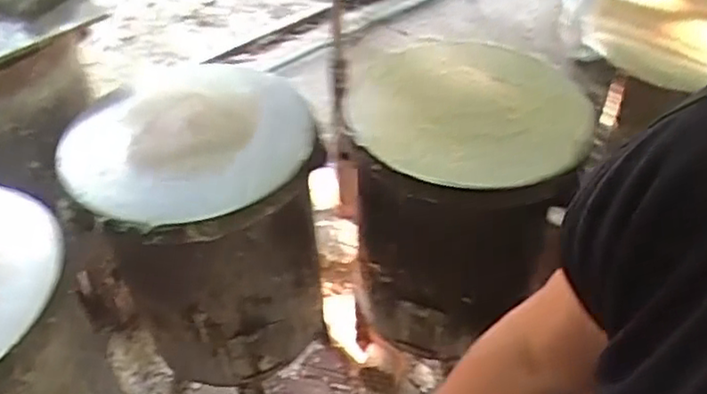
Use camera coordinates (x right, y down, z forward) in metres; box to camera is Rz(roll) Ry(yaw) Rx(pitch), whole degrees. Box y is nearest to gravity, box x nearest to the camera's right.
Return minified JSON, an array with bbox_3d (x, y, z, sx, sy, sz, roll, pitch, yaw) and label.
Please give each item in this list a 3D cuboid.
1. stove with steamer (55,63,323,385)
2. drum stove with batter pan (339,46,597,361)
[{"bbox_3d":[-0.257,0.210,1.346,0.390,0.859,0.380,-10,45,-9],"label":"stove with steamer"},{"bbox_3d":[0.189,0.010,1.246,0.365,0.516,0.397,-2,44,0],"label":"drum stove with batter pan"}]

